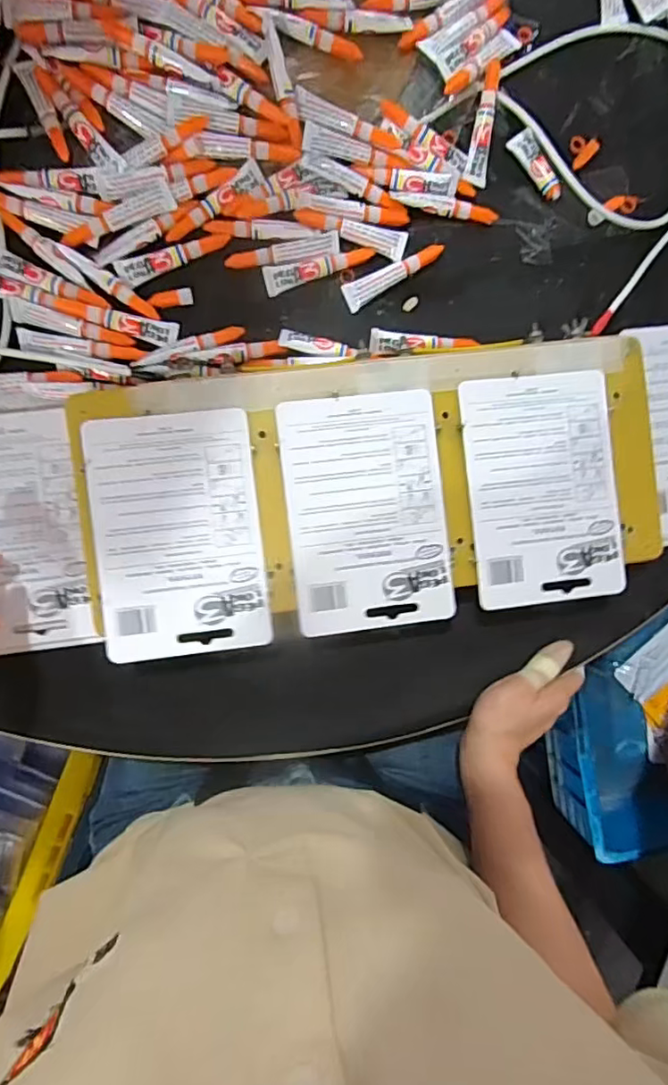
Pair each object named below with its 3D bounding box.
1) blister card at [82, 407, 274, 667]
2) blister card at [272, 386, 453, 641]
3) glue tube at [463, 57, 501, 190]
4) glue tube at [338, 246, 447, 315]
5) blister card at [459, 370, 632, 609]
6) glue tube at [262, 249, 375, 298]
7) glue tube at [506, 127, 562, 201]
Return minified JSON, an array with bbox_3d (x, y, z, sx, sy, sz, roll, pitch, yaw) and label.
[{"bbox_3d":[-0.105,-0.005,0.391,0.110,0.004,0.161,-6,91,-6],"label":"blister card"},{"bbox_3d":[0.024,-0.021,0.403,0.110,0.004,0.162,-6,91,-6],"label":"blister card"},{"bbox_3d":[0.113,-0.318,0.435,0.018,0.015,0.085,6,90,-5],"label":"glue tube"},{"bbox_3d":[0.044,-0.206,0.436,0.082,0.008,0.021,-32,93,-4],"label":"glue tube"},{"bbox_3d":[0.152,-0.038,0.413,0.110,0.004,0.161,-6,90,-5],"label":"blister card"},{"bbox_3d":[-0.010,-0.204,0.428,0.084,0.009,0.017,-15,92,-4],"label":"glue tube"},{"bbox_3d":[0.156,-0.291,0.445,0.015,0.014,0.058,-31,93,-4],"label":"glue tube"}]

